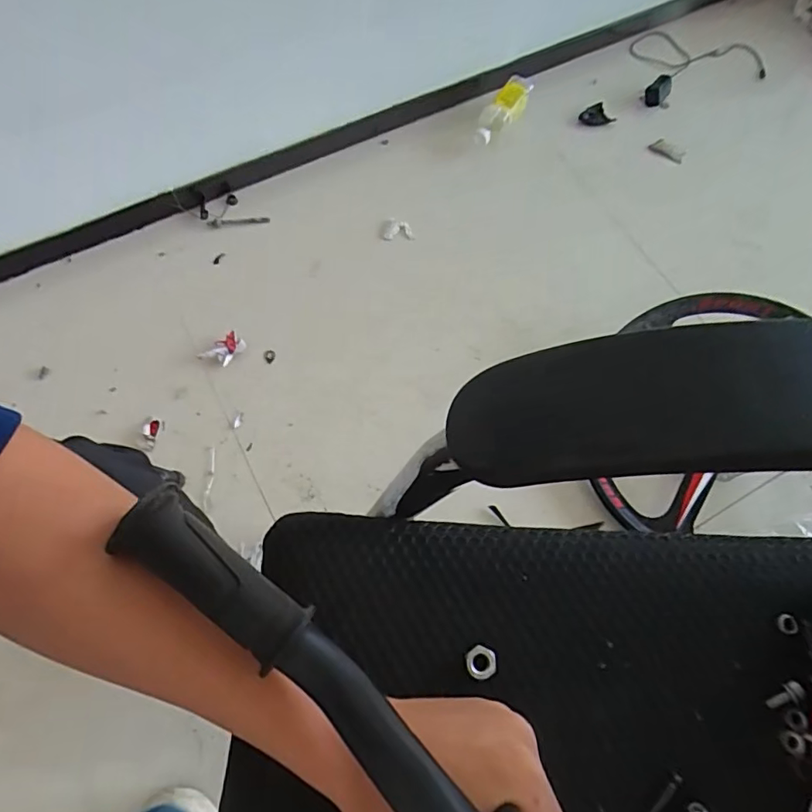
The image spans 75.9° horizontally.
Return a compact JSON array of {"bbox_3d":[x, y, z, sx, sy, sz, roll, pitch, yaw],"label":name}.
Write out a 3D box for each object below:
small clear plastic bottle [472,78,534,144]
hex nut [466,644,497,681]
[{"bbox_3d":[0.203,-0.619,1.073,0.071,0.045,0.189,41,90,14],"label":"small clear plastic bottle"},{"bbox_3d":[0.043,0.145,0.293,0.017,0.004,0.017,-5,69,-3],"label":"hex nut"}]

